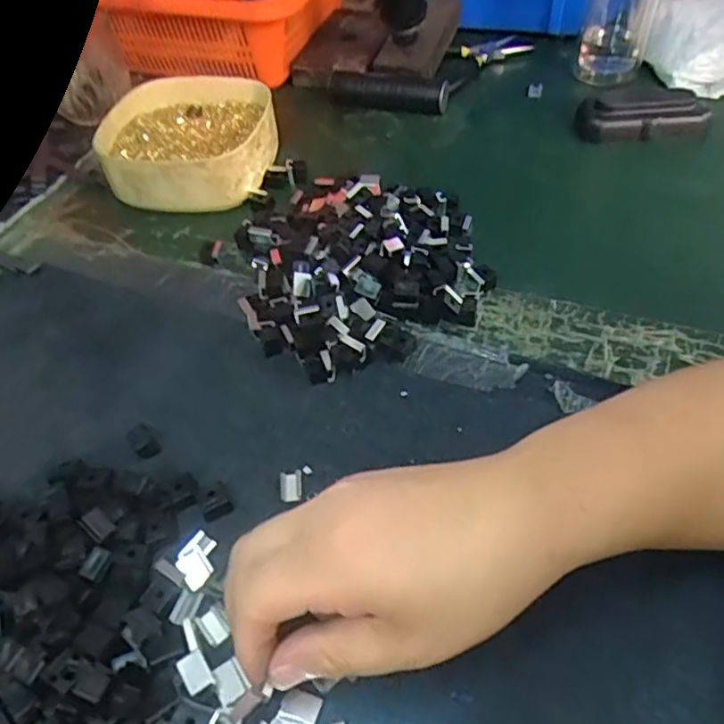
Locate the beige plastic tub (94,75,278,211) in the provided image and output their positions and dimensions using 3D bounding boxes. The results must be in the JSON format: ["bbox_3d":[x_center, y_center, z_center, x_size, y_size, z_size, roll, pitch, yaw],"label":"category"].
[{"bbox_3d":[-0.149,-0.194,0.552,0.149,0.042,0.159,-8,49,-1],"label":"beige plastic tub"}]

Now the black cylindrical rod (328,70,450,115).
[{"bbox_3d":[0.023,-0.260,0.603,0.117,0.027,0.033,13,52,16],"label":"black cylindrical rod"}]

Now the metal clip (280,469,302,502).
[{"bbox_3d":[-0.039,0.067,0.344,0.012,0.004,0.019,-8,49,-1],"label":"metal clip"}]

